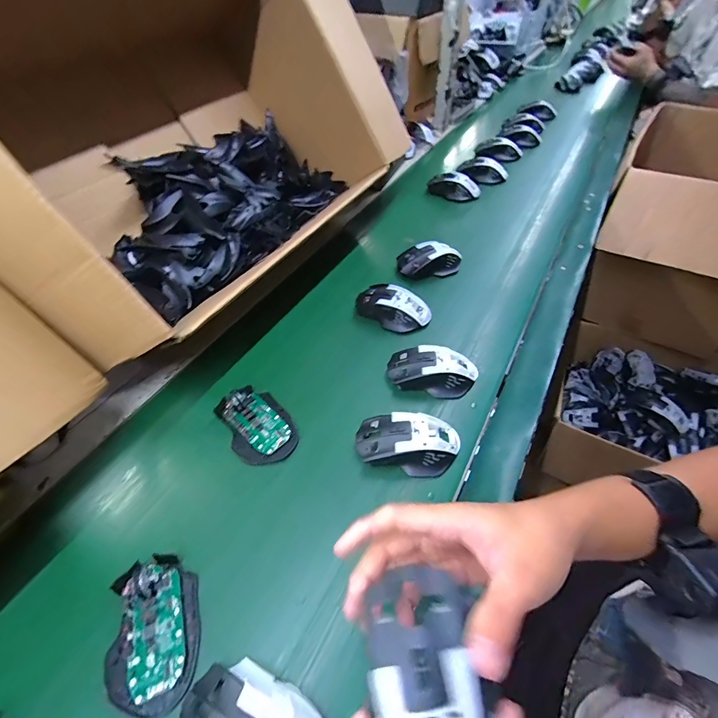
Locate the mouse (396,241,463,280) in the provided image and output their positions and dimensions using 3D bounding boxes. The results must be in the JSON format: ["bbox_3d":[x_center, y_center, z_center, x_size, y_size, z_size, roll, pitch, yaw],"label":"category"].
[{"bbox_3d":[0.126,-0.173,0.658,0.116,0.037,0.061,-10,49,-5],"label":"mouse"}]

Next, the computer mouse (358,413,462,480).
[{"bbox_3d":[0.057,0.093,0.428,0.118,0.036,0.070,-1,49,2],"label":"computer mouse"}]

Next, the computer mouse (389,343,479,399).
[{"bbox_3d":[0.098,0.013,0.497,0.118,0.036,0.066,4,49,7],"label":"computer mouse"}]

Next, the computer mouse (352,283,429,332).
[{"bbox_3d":[0.051,-0.077,0.582,0.120,0.038,0.079,18,52,18],"label":"computer mouse"}]

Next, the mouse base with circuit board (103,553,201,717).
[{"bbox_3d":[-0.177,0.230,0.321,0.069,0.020,0.114,-12,49,-7],"label":"mouse base with circuit board"}]

